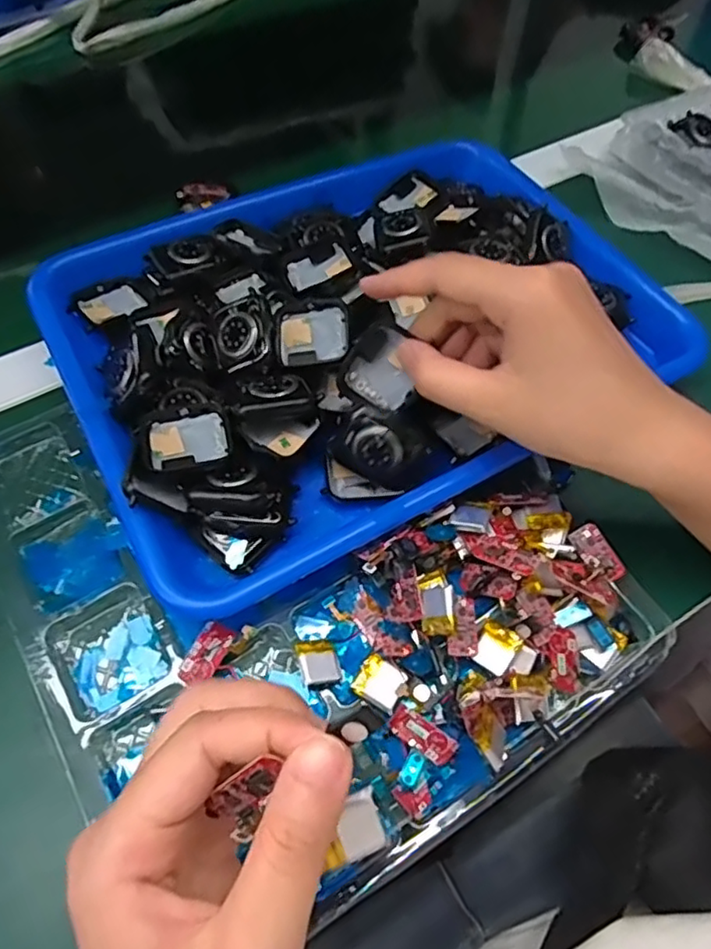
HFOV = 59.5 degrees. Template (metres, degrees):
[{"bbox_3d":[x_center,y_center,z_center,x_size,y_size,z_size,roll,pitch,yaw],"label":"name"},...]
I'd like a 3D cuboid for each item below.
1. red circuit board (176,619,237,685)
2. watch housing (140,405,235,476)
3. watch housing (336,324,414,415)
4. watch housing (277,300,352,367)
[{"bbox_3d":[-0.066,0.079,0.276,0.015,0.004,0.029,26,57,3],"label":"red circuit board"},{"bbox_3d":[-0.081,-0.017,0.301,0.041,0.007,0.034,-11,60,-8],"label":"watch housing"},{"bbox_3d":[0.013,-0.050,0.298,0.035,0.012,0.038,26,100,-6],"label":"watch housing"},{"bbox_3d":[-0.022,-0.075,0.333,0.039,0.008,0.032,-8,79,11],"label":"watch housing"}]

